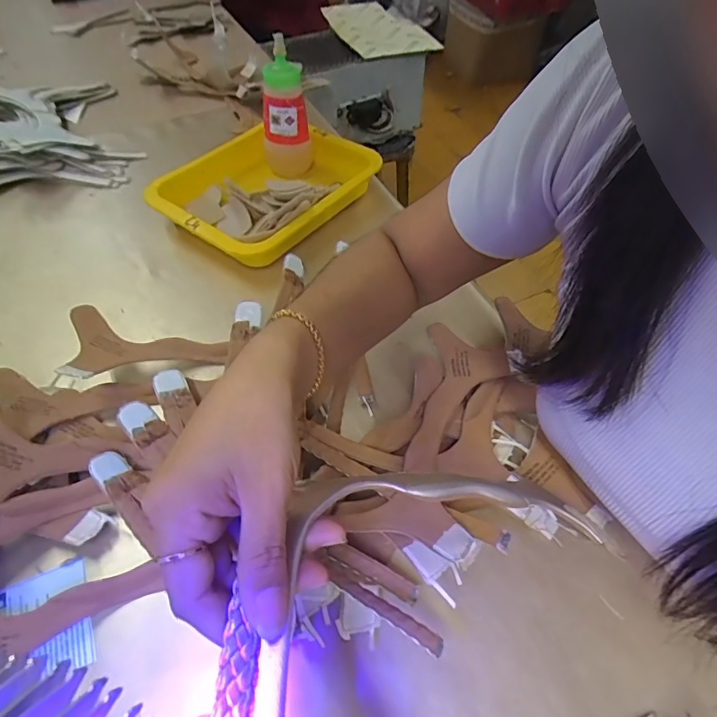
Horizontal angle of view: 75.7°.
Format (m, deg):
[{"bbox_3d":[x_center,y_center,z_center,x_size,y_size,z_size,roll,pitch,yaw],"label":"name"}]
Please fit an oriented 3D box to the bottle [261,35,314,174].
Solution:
[{"bbox_3d":[-0.092,-0.310,0.595,0.044,0.155,0.058,31,58,20],"label":"bottle"}]

